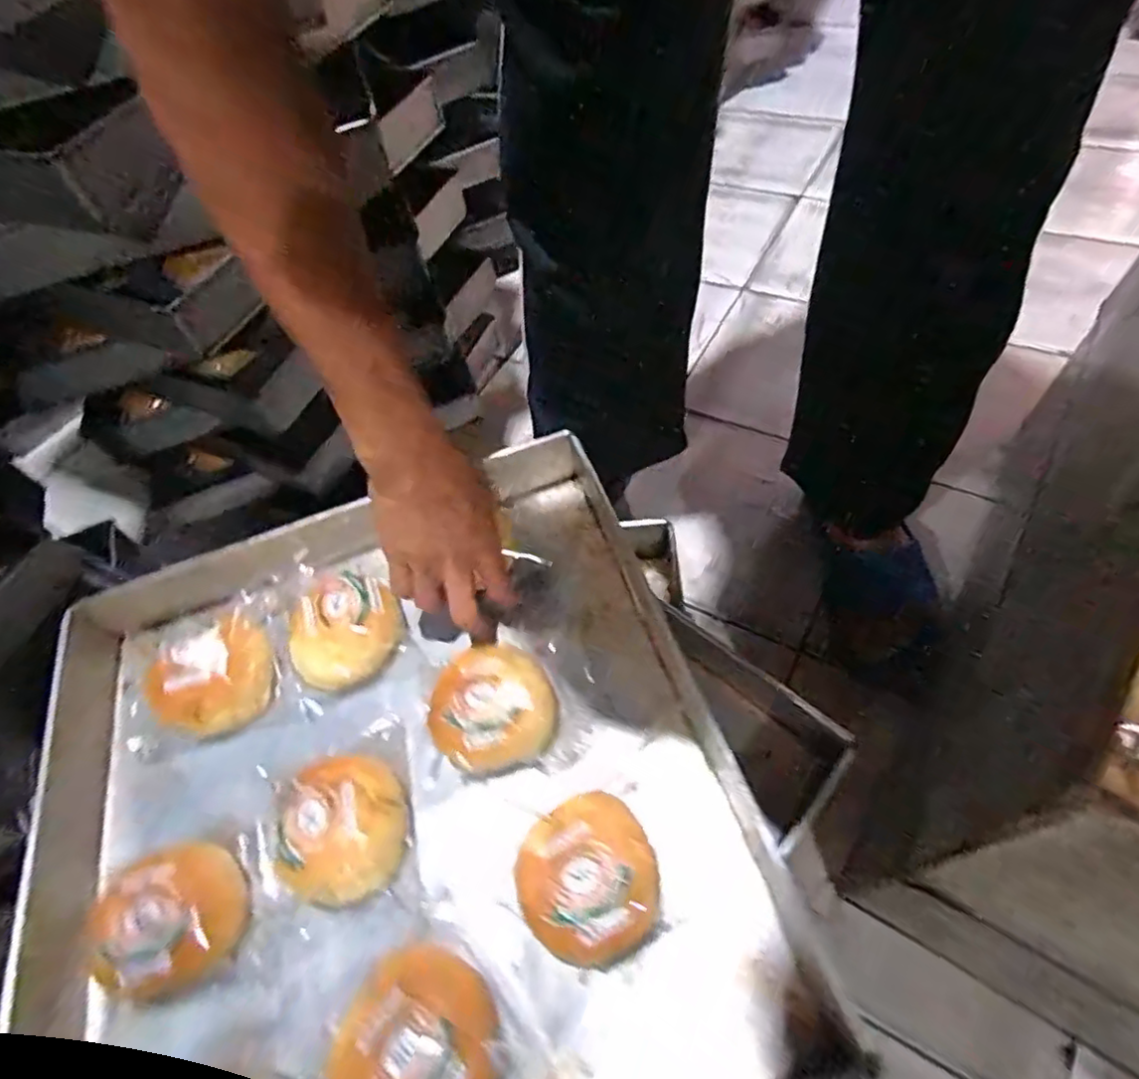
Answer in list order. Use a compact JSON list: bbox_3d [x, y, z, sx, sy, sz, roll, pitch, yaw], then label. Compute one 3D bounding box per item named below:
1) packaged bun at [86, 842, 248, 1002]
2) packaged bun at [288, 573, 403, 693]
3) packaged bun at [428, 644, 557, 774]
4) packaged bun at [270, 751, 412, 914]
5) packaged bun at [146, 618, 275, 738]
[{"bbox_3d":[-0.259,0.244,0.412,0.075,0.049,0.082,5,57,15],"label":"packaged bun"},{"bbox_3d":[-0.184,0.075,0.518,0.075,0.057,0.088,28,65,27],"label":"packaged bun"},{"bbox_3d":[-0.057,0.119,0.466,0.086,0.048,0.087,-6,54,8],"label":"packaged bun"},{"bbox_3d":[-0.155,0.197,0.433,0.082,0.046,0.088,-6,54,8],"label":"packaged bun"},{"bbox_3d":[-0.288,0.108,0.513,0.080,0.049,0.089,28,65,28],"label":"packaged bun"}]

